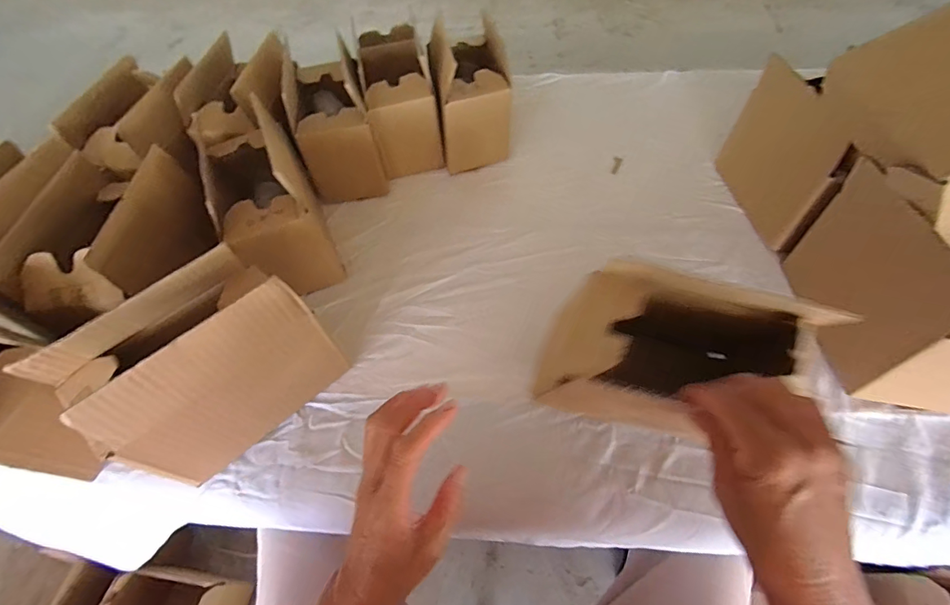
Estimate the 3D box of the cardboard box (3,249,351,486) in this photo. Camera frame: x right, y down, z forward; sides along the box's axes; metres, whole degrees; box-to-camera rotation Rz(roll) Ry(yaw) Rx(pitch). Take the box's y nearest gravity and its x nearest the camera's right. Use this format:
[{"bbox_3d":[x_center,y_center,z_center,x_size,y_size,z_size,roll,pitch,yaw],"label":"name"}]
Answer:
[{"bbox_3d":[-0.234,0.056,0.373,0.176,0.159,0.095,-37,63,-20],"label":"cardboard box"}]

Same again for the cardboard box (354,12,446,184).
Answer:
[{"bbox_3d":[-0.111,-0.300,0.603,0.097,0.156,0.167,-12,57,-5],"label":"cardboard box"}]

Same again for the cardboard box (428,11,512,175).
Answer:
[{"bbox_3d":[-0.010,-0.303,0.602,0.103,0.155,0.149,-10,57,-4],"label":"cardboard box"}]

